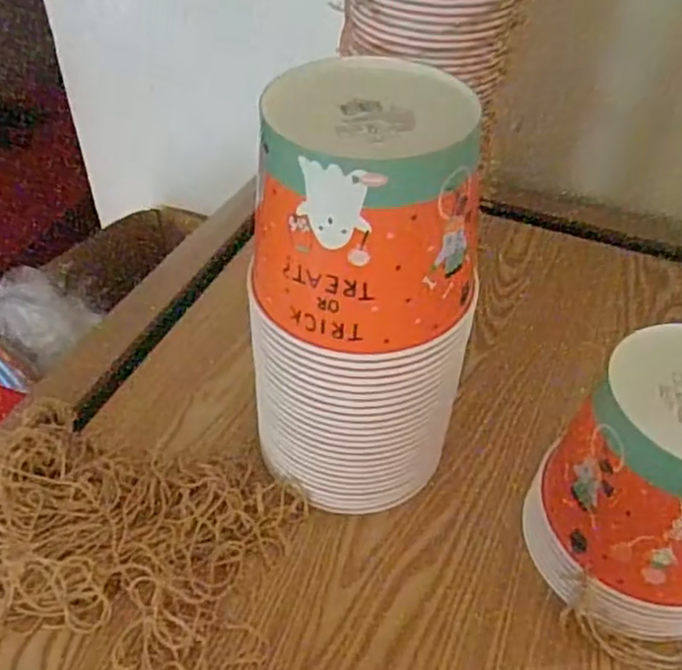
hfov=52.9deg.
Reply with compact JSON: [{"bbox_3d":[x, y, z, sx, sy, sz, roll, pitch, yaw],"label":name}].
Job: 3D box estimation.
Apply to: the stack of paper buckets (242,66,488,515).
[{"bbox_3d":[0.013,-0.011,0.504,0.154,0.330,0.141,11,45,7],"label":"stack of paper buckets"}]

